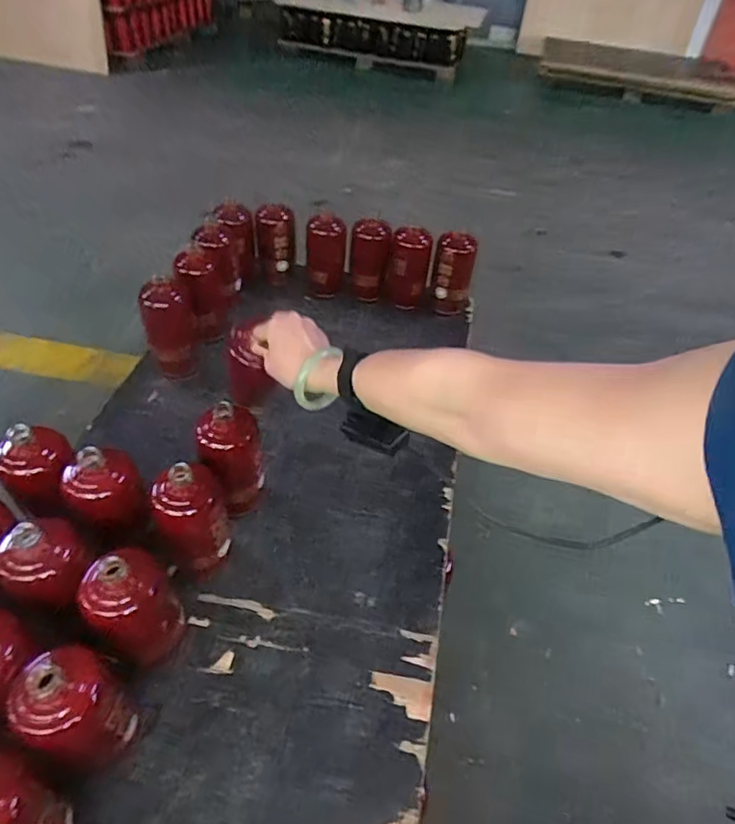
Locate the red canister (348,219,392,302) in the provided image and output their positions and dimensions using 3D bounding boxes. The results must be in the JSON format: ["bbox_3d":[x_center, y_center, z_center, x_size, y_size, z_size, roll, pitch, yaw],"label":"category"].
[{"bbox_3d":[0.004,-0.323,1.130,0.080,0.168,0.070,7,46,0],"label":"red canister"}]

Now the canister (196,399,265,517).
[{"bbox_3d":[-0.186,0.063,0.726,0.075,0.183,0.079,3,46,-3],"label":"canister"}]

